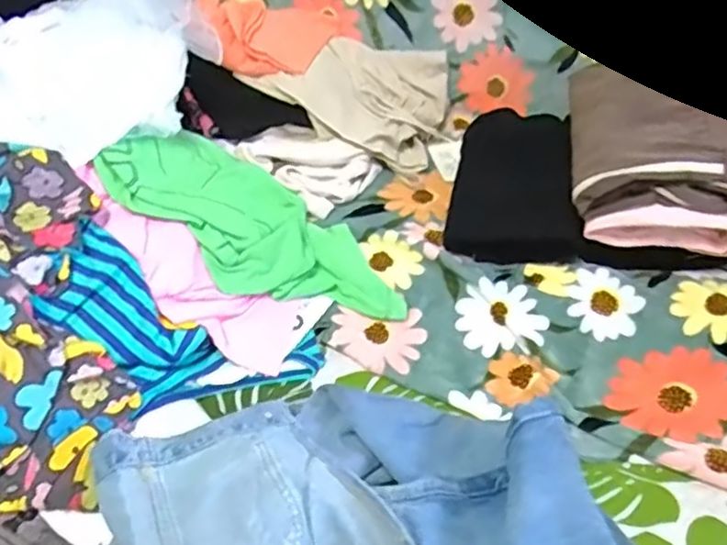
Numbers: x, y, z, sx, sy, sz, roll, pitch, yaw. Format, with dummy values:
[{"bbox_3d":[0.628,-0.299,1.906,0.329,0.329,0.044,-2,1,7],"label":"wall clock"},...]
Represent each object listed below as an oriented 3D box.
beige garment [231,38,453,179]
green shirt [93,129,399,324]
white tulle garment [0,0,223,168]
[{"bbox_3d":[0.006,-0.261,1.030,0.232,0.129,0.229,27,50,34],"label":"beige garment"},{"bbox_3d":[-0.127,-0.056,0.831,0.384,0.038,0.181,31,45,-2],"label":"green shirt"},{"bbox_3d":[-0.377,-0.255,0.826,0.251,0.149,0.374,16,44,25],"label":"white tulle garment"}]

